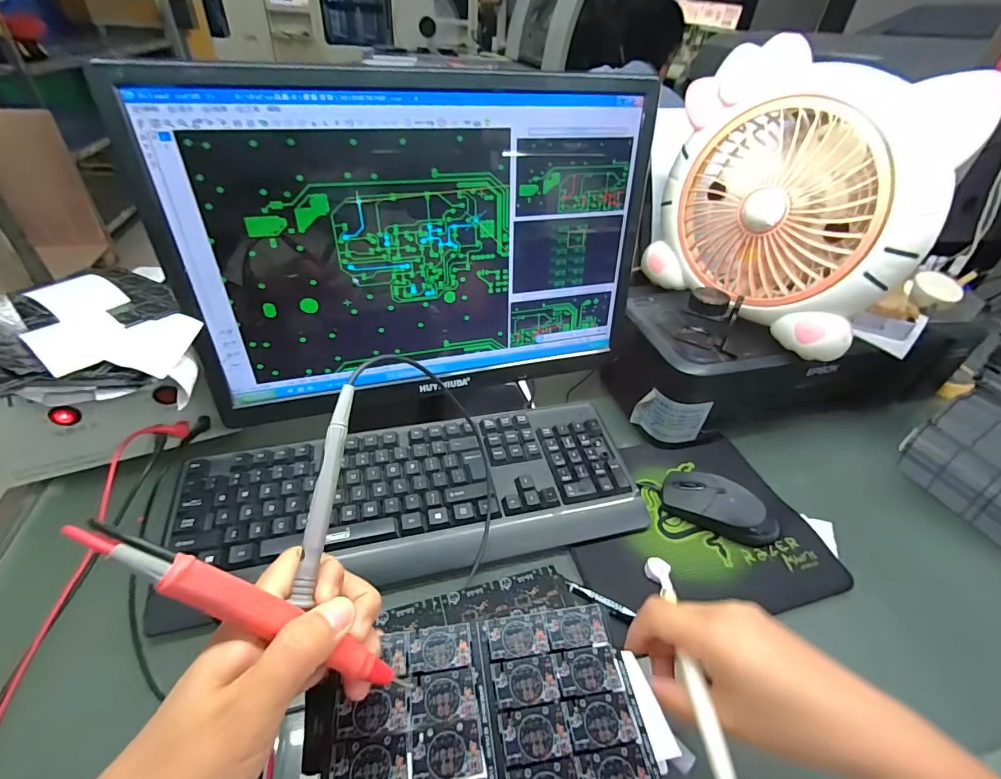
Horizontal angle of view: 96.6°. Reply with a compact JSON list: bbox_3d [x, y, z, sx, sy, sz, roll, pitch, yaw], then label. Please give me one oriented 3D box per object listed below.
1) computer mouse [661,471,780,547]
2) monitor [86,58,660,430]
[{"bbox_3d":[0.228,0.121,0.462,0.112,0.034,0.053,18,42,16],"label":"computer mouse"},{"bbox_3d":[-0.066,-0.120,0.439,0.435,0.303,0.092,-7,41,-13],"label":"monitor"}]

